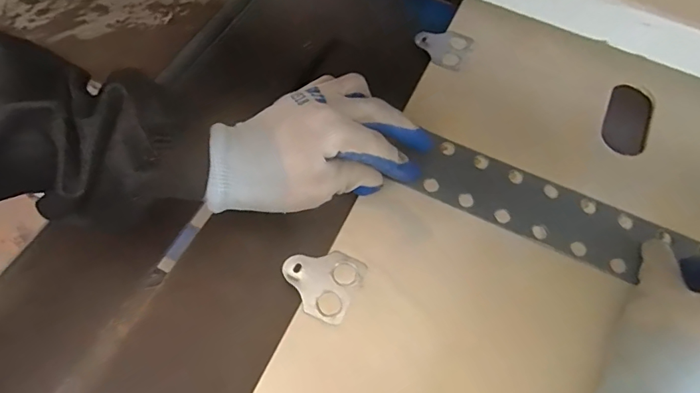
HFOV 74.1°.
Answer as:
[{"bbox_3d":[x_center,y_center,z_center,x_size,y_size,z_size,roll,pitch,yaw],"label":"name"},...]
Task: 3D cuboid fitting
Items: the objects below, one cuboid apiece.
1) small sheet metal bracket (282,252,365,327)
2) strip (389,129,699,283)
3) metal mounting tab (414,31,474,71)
[{"bbox_3d":[-0.020,0.057,0.321,0.052,0.004,0.049,26,63,11],"label":"small sheet metal bracket"},{"bbox_3d":[0.156,0.011,0.362,0.211,0.007,0.060,23,60,9],"label":"strip"},{"bbox_3d":[0.088,-0.141,0.441,0.053,0.004,0.045,16,61,6],"label":"metal mounting tab"}]

